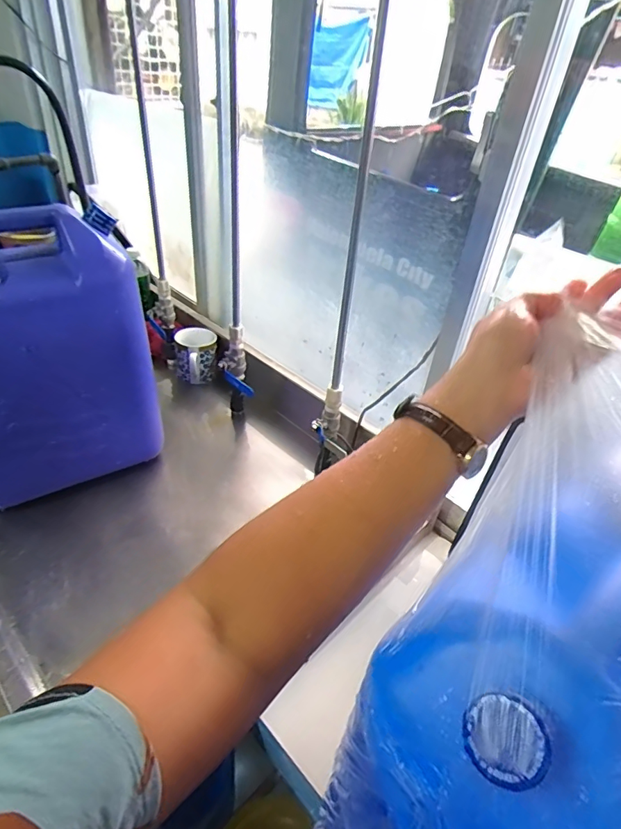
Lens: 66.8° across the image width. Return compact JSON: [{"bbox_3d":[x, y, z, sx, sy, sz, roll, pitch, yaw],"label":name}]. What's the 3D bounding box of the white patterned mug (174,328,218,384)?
[{"bbox_3d":[-0.254,-0.129,1.046,0.091,0.101,0.089,-3,38,-13],"label":"white patterned mug"}]

